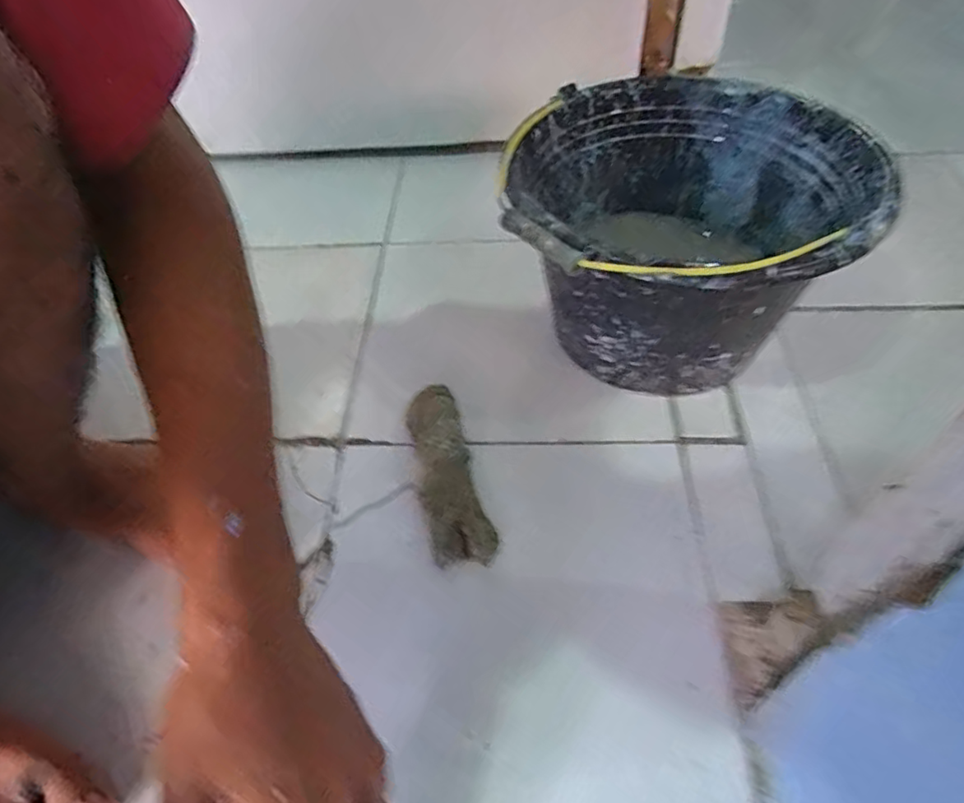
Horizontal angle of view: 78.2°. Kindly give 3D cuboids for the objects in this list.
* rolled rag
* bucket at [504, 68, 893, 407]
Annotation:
[{"bbox_3d":[-0.031,0.058,0.494,0.052,0.044,0.169,-15,51,-7],"label":"rolled rag"},{"bbox_3d":[0.175,-0.137,0.543,0.270,0.189,0.284,-2,50,2],"label":"bucket"}]

